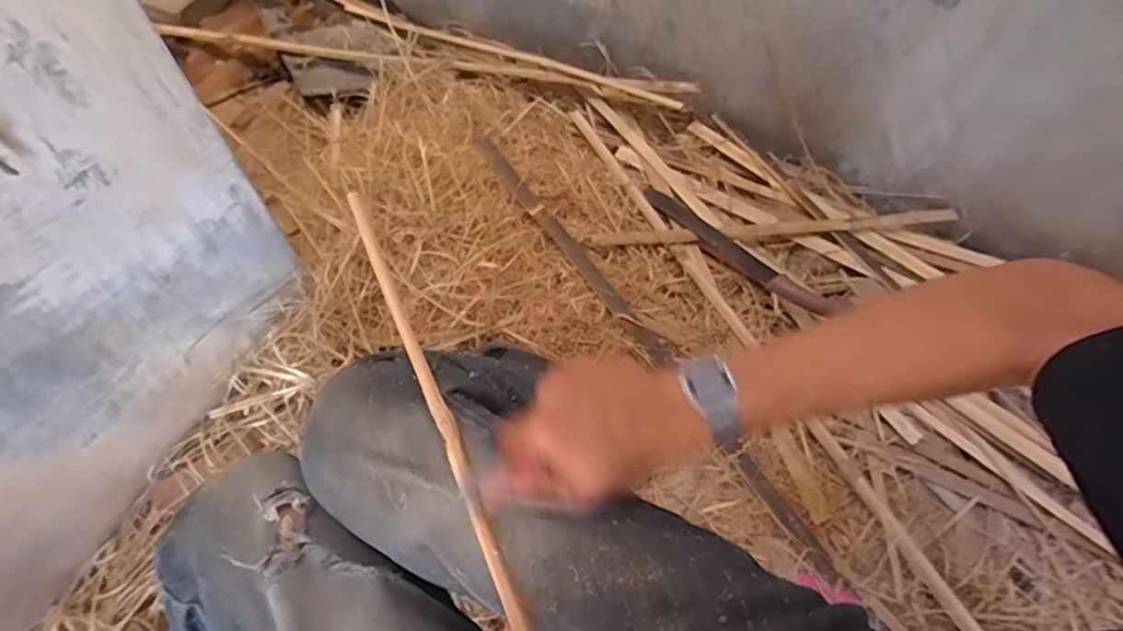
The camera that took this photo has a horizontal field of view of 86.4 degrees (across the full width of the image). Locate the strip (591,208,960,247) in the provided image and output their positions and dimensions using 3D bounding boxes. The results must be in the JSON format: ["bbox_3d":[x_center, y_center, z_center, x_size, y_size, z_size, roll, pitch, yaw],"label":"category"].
[{"bbox_3d":[0.378,-0.153,1.037,0.644,0.020,0.036,-6,62,-7],"label":"strip"}]

